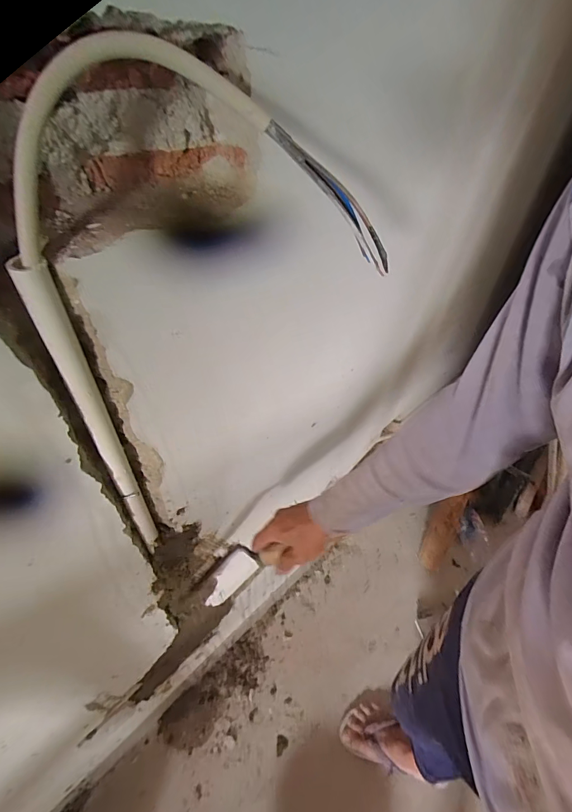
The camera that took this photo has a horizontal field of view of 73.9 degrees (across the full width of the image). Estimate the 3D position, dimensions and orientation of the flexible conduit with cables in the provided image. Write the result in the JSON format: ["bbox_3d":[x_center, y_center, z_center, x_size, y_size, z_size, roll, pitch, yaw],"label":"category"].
[{"bbox_3d":[-0.055,-0.028,0.350,0.259,0.441,0.046,-15,48,-15],"label":"flexible conduit with cables"}]

